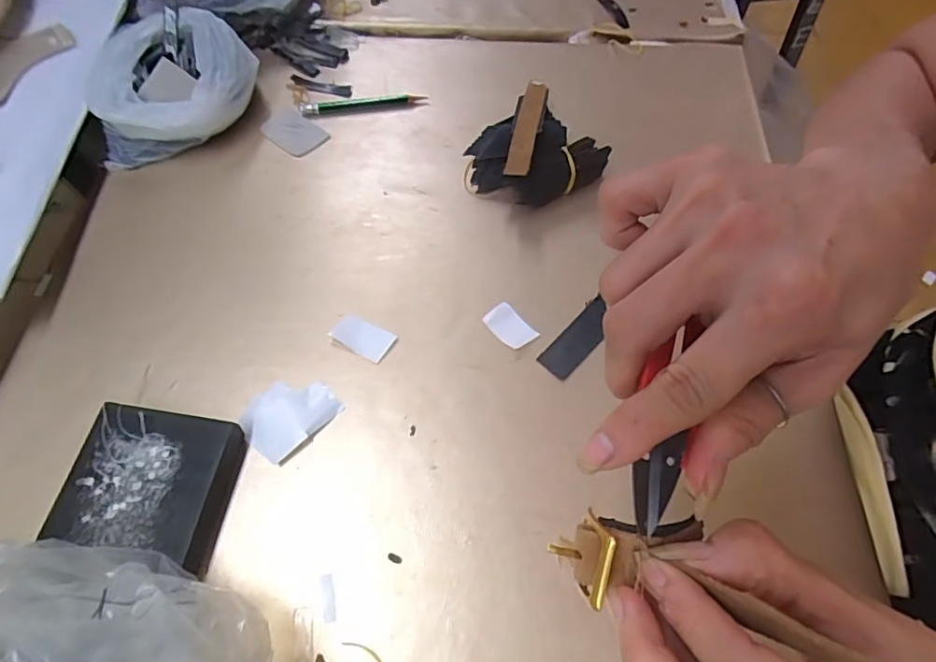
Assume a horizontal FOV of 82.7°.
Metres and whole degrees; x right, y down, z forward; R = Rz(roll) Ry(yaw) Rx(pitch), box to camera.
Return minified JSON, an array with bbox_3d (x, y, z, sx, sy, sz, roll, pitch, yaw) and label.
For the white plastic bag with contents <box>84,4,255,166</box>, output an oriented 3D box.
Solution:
[{"bbox_3d":[-0.234,-0.202,0.425,0.124,0.059,0.115,-21,65,-10],"label":"white plastic bag with contents"}]

